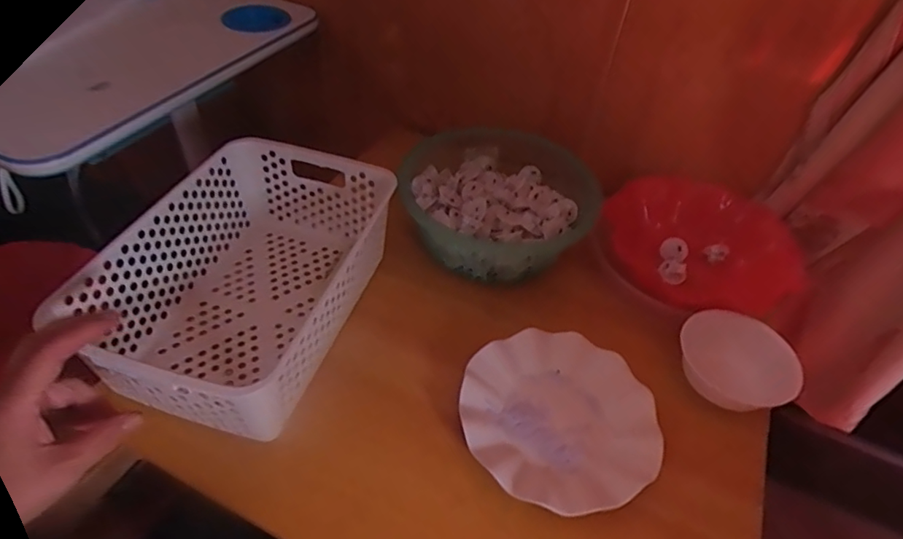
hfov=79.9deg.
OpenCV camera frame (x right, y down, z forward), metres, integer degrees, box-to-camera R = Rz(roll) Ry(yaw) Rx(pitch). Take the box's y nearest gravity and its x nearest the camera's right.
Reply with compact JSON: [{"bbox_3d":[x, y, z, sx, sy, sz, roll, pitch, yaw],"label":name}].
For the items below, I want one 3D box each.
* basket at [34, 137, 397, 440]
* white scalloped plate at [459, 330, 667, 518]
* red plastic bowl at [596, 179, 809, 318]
[{"bbox_3d":[-0.201,0.010,0.550,0.205,0.123,0.309,15,47,8],"label":"basket"},{"bbox_3d":[0.104,0.140,0.516,0.180,0.022,0.178,3,46,-3],"label":"white scalloped plate"},{"bbox_3d":[0.312,-0.023,0.687,0.233,0.066,0.233,3,46,-3],"label":"red plastic bowl"}]

